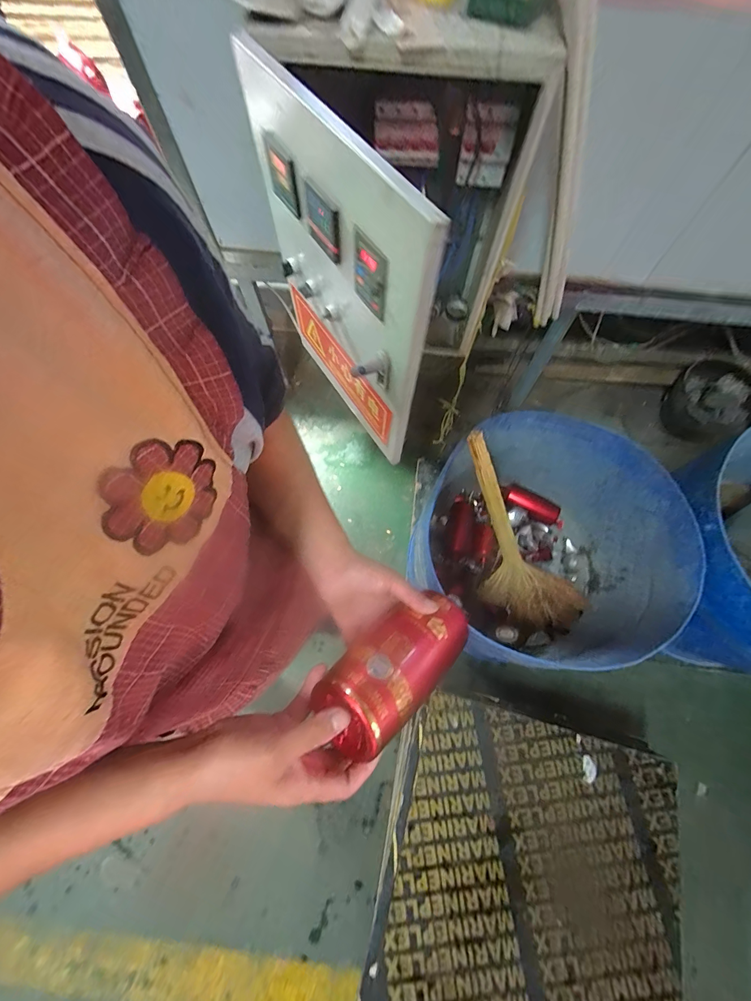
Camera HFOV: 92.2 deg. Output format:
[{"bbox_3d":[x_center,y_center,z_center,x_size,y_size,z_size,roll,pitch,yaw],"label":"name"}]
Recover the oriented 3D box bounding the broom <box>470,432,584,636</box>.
[{"bbox_3d":[0.371,0.112,0.995,0.231,0.123,0.670,-36,114,-15],"label":"broom"}]

